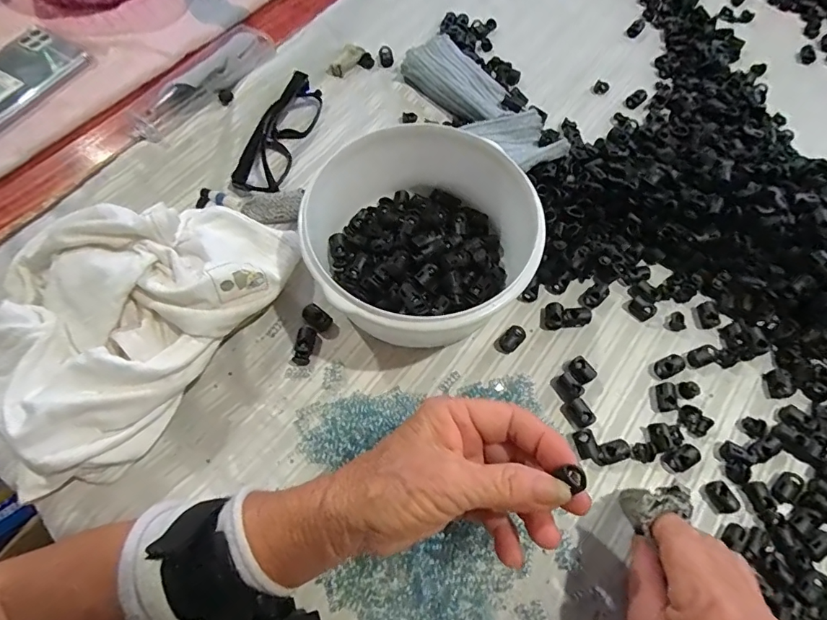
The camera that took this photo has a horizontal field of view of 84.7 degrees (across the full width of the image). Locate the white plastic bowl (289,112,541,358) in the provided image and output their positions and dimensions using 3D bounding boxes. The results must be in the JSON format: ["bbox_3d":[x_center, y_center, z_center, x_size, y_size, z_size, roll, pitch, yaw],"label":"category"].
[{"bbox_3d":[0.003,-0.046,0.336,0.142,0.077,0.153,0,64,0],"label":"white plastic bowl"}]

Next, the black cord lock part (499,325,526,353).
[{"bbox_3d":[0.075,0.021,0.344,0.014,0.009,0.025,41,71,17],"label":"black cord lock part"}]

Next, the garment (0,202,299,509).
[{"bbox_3d":[-0.203,-0.004,0.322,0.162,0.060,0.220,33,69,15],"label":"garment"}]

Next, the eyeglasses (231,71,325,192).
[{"bbox_3d":[-0.119,-0.164,0.409,0.037,0.024,0.130,14,65,6],"label":"eyeglasses"}]

